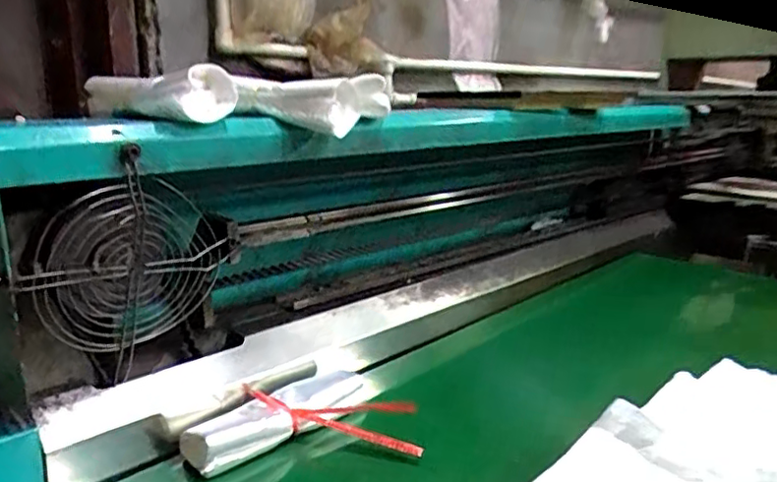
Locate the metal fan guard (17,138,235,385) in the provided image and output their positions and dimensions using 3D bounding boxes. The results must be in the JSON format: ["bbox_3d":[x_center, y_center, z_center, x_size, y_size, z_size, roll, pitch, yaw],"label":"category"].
[{"bbox_3d":[-0.240,0.027,0.594,0.032,0.197,0.173,26,71,38],"label":"metal fan guard"}]

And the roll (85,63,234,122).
[{"bbox_3d":[-0.245,-0.156,0.653,0.220,0.050,0.059,14,19,42],"label":"roll"}]

